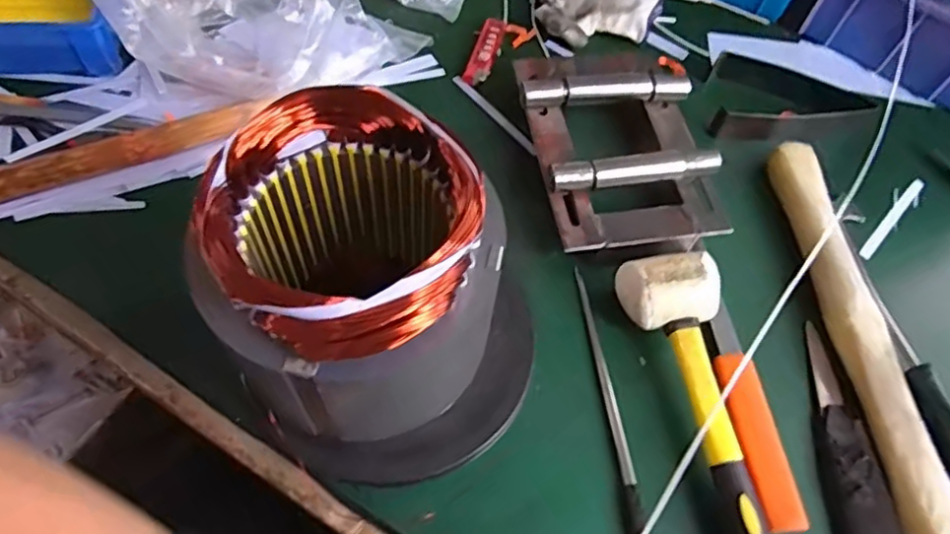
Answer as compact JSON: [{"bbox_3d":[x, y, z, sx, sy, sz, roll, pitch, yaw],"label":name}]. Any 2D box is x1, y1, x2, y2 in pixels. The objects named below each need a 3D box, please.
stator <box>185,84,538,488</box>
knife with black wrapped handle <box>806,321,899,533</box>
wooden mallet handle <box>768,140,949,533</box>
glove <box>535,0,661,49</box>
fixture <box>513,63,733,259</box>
[{"bbox_3d":[-0.049,0.025,0.363,0.174,0.185,0.153,18,60,6],"label":"stator"},{"bbox_3d":[0.250,0.151,0.419,0.032,0.032,0.224,5,60,-1],"label":"knife with black wrapped handle"},{"bbox_3d":[0.273,0.041,0.456,0.034,0.026,0.318,-2,60,-5],"label":"wooden mallet handle"},{"bbox_3d":[0.116,-0.263,0.621,0.127,0.035,0.101,-13,62,-11],"label":"glove"},{"bbox_3d":[0.115,-0.100,0.520,0.140,0.047,0.195,-5,61,-7],"label":"fixture"}]

